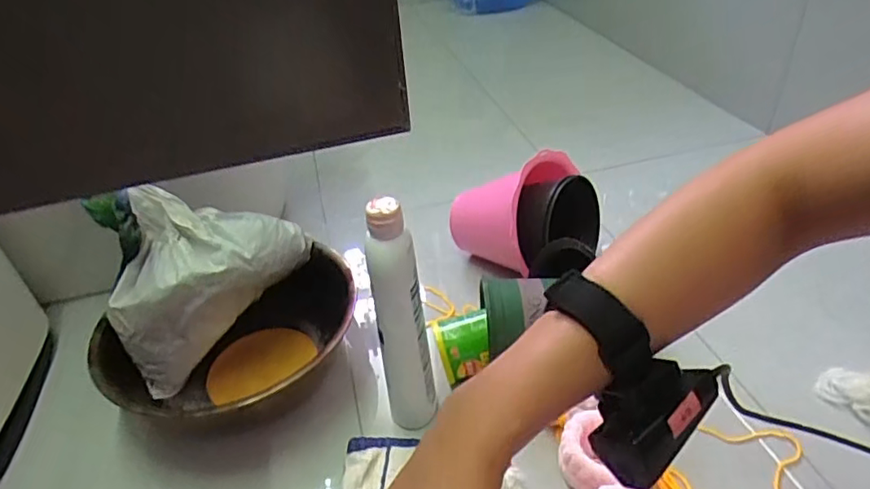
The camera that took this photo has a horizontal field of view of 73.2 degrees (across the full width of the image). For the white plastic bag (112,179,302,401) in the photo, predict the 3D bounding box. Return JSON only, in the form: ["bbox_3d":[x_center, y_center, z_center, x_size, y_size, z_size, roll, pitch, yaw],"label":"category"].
[{"bbox_3d":[-0.253,0.043,0.679,0.221,0.193,0.099,-21,40,-21],"label":"white plastic bag"}]

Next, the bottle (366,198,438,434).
[{"bbox_3d":[-0.031,0.074,0.550,0.050,0.247,0.041,-6,37,-1],"label":"bottle"}]

